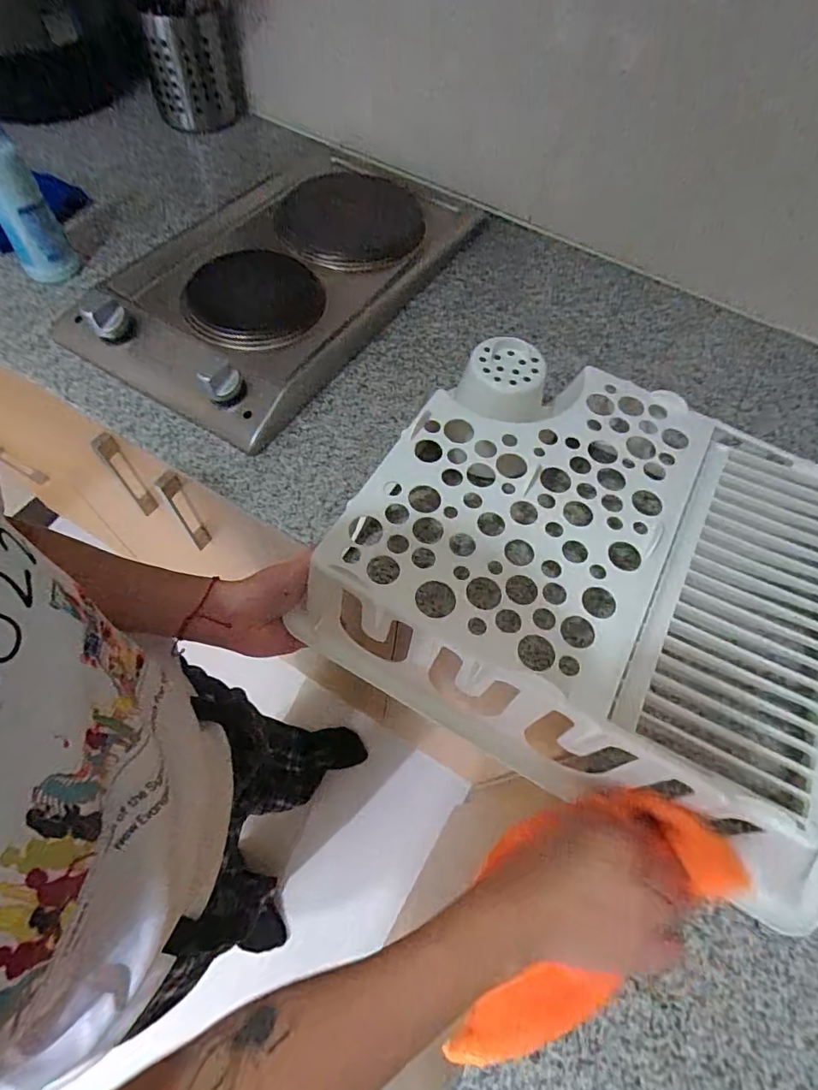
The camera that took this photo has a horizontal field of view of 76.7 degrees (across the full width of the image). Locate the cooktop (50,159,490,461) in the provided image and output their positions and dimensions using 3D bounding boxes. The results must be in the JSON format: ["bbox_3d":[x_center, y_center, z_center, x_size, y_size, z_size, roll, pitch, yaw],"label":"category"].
[{"bbox_3d":[-0.154,-0.364,0.648,0.307,0.049,0.509,30,64,11],"label":"cooktop"}]

